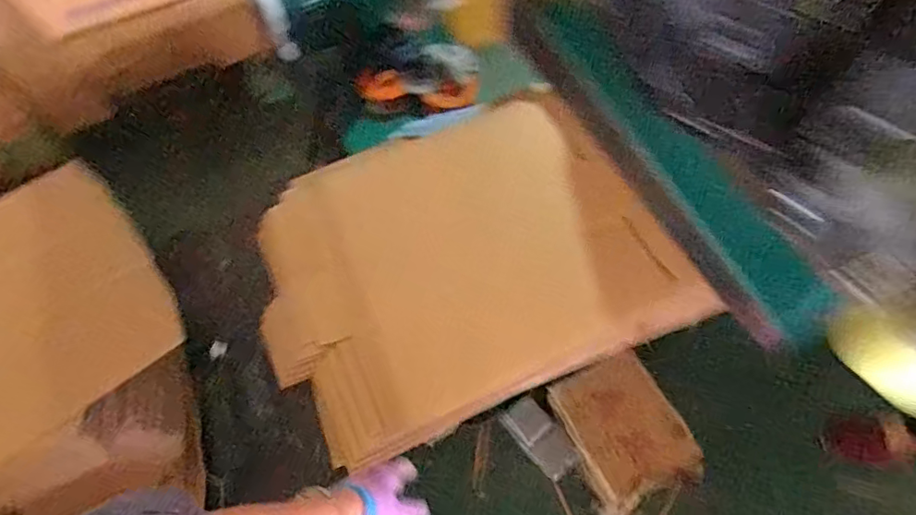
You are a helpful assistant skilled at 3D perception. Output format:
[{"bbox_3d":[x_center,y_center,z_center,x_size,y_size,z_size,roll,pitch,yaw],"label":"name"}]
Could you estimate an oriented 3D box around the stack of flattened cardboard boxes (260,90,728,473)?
[{"bbox_3d":[0.006,-0.011,0.911,0.671,0.076,0.528,-21,71,-8],"label":"stack of flattened cardboard boxes"}]

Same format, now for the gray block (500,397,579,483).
[{"bbox_3d":[0.188,0.409,1.182,0.090,0.038,0.172,-38,67,-16],"label":"gray block"}]

